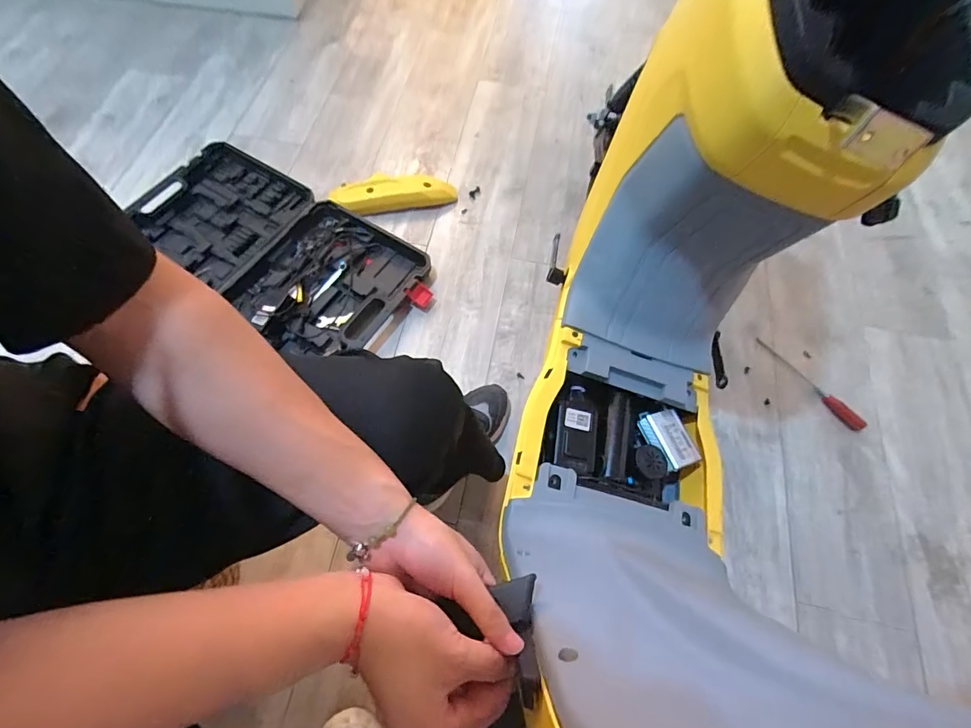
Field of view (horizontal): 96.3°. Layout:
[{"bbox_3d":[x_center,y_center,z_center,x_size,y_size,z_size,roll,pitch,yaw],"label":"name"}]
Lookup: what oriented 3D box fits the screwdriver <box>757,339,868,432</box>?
[{"bbox_3d":[0.678,0.039,0.912,0.032,0.023,0.254,-35,73,-16],"label":"screwdriver"}]

